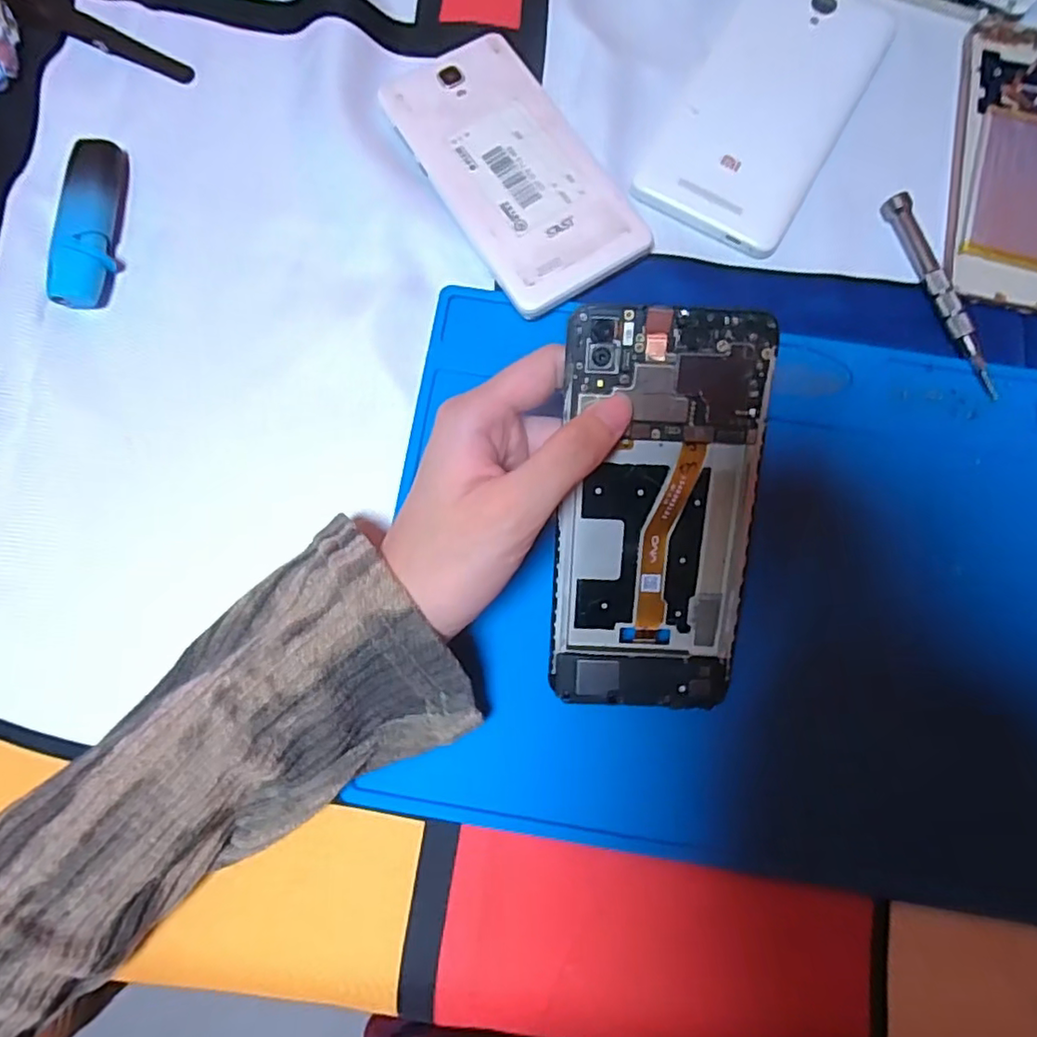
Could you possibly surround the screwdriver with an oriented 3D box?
[{"bbox_3d":[0.193,-0.103,0.281,0.009,0.008,0.102,-19,80,-3],"label":"screwdriver"}]

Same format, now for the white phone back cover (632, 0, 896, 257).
[{"bbox_3d":[0.124,-0.205,0.300,0.074,0.007,0.161,30,81,6],"label":"white phone back cover"}]

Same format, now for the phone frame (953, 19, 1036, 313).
[{"bbox_3d":[0.246,-0.170,0.291,0.069,0.004,0.151,11,80,3],"label":"phone frame"}]

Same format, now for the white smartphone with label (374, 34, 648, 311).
[{"bbox_3d":[-0.002,-0.165,0.290,0.071,0.009,0.143,-31,81,-5],"label":"white smartphone with label"}]

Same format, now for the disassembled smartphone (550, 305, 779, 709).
[{"bbox_3d":[0.051,0.001,0.226,0.071,0.008,0.147,4,107,1],"label":"disassembled smartphone"}]

